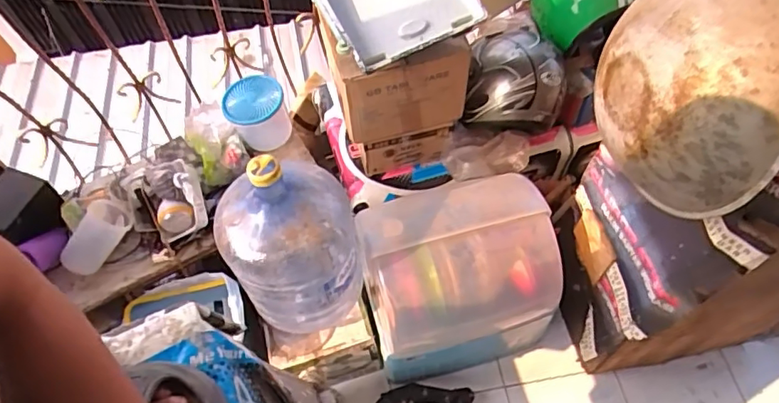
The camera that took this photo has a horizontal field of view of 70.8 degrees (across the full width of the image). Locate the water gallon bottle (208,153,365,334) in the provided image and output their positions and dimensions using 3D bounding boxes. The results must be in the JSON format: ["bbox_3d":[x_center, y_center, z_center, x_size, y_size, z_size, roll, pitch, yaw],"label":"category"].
[{"bbox_3d":[-0.201,0.086,1.138,0.249,0.469,0.236,-1,61,1],"label":"water gallon bottle"}]

